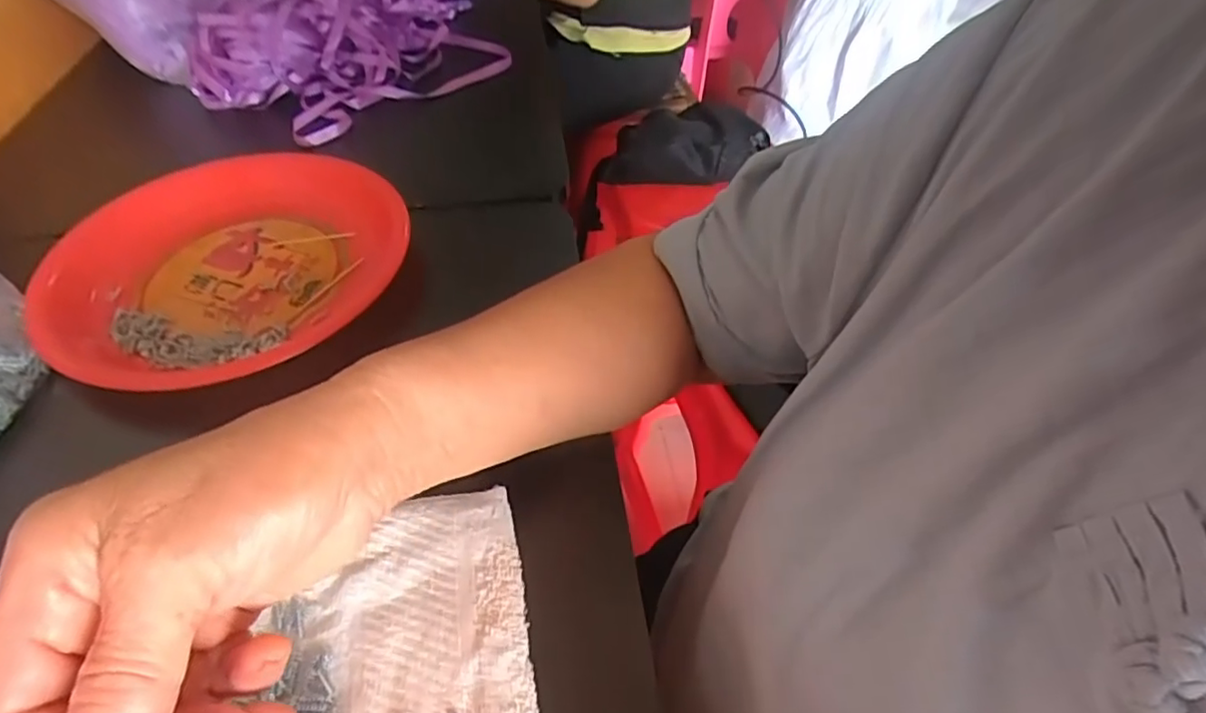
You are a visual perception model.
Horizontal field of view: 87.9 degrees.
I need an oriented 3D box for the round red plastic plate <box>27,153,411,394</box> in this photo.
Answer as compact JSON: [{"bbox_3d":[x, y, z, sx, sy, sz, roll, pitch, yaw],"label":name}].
[{"bbox_3d":[-0.255,-0.070,0.423,0.226,0.036,0.221,1,47,-1],"label":"round red plastic plate"}]

